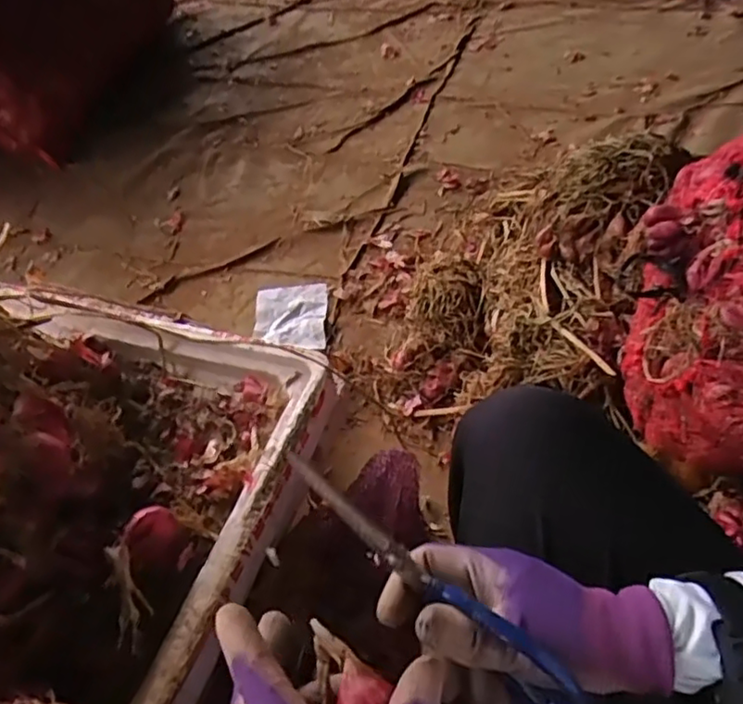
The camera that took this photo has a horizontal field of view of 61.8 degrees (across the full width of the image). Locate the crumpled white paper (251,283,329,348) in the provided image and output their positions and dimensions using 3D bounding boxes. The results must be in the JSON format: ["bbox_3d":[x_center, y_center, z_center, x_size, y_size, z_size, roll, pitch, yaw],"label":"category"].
[{"bbox_3d":[-0.146,-0.067,1.121,0.125,0.014,0.167,-2,50,1],"label":"crumpled white paper"}]

